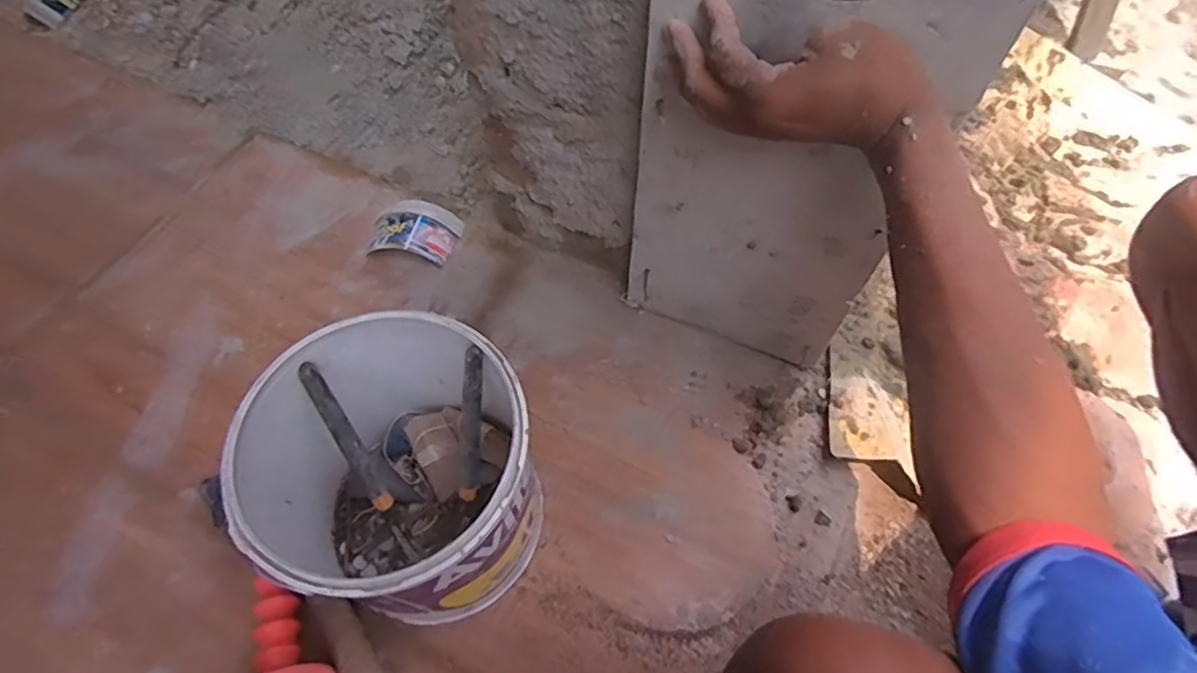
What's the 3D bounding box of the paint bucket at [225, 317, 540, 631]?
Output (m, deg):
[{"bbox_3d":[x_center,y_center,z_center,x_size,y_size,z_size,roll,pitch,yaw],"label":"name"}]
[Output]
[{"bbox_3d":[-0.140,0.109,0.472,0.181,0.195,0.175,1,61,-2],"label":"paint bucket"}]

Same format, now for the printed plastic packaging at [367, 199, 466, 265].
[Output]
[{"bbox_3d":[-0.203,-0.116,0.696,0.097,0.033,0.068,6,61,1],"label":"printed plastic packaging"}]

